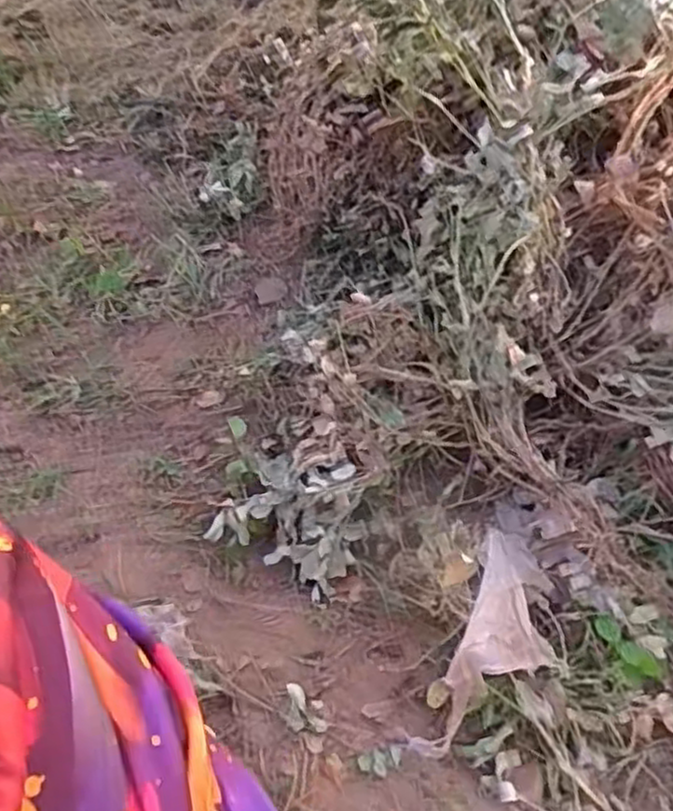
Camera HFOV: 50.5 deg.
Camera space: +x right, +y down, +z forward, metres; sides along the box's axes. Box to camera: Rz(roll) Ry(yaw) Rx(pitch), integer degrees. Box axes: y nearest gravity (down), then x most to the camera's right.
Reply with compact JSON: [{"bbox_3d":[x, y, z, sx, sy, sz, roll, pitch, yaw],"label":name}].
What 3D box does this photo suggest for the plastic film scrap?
[{"bbox_3d":[0.173,0.245,0.747,0.103,0.115,0.251,22,57,19],"label":"plastic film scrap"}]

